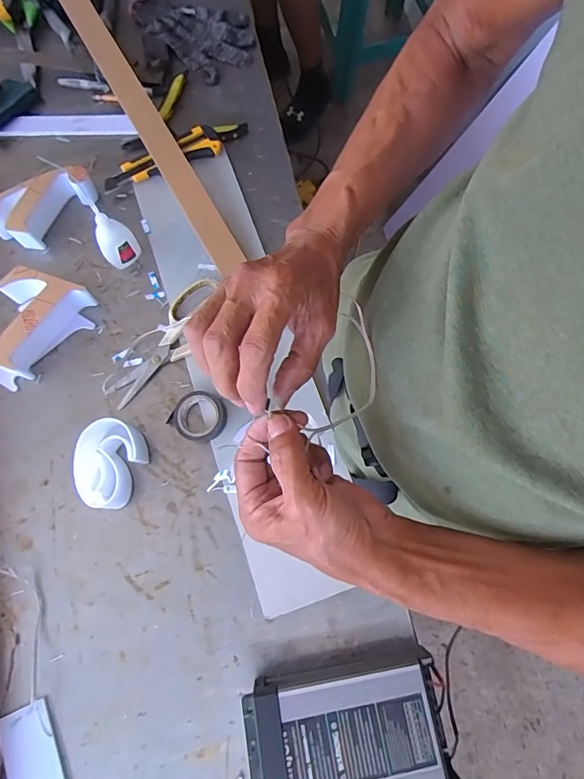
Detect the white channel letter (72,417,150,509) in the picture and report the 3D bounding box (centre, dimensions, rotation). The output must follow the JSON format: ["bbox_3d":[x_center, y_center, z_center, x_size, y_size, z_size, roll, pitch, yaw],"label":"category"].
[{"bbox_3d":[-0.202,0.080,0.482,0.068,0.047,0.086,28,77,7],"label":"white channel letter"}]

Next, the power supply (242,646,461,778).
[{"bbox_3d":[0.051,0.328,0.413,0.189,0.052,0.109,-11,75,-3],"label":"power supply"}]

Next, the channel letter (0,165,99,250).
[{"bbox_3d":[-0.326,-0.240,0.570,0.137,0.048,0.064,-42,79,-10],"label":"channel letter"}]

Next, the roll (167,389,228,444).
[{"bbox_3d":[-0.108,0.032,0.507,0.061,0.025,0.062,0,75,0],"label":"roll"}]

